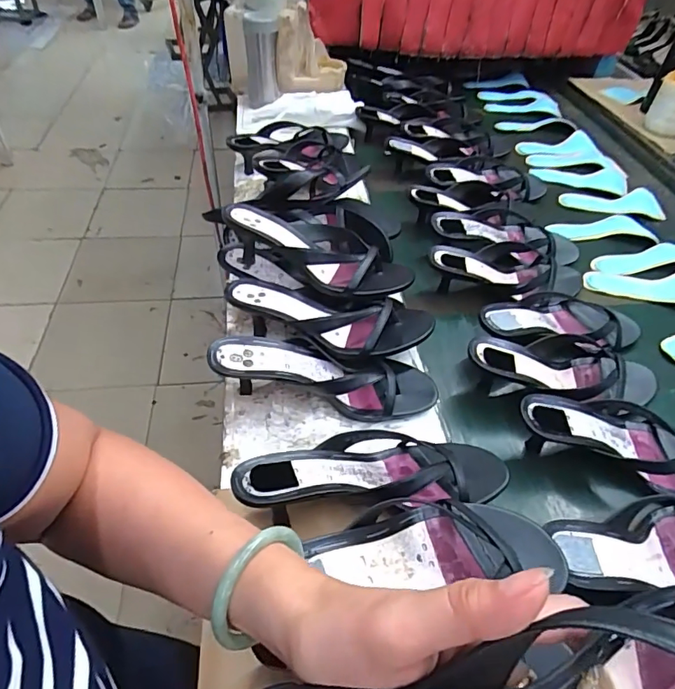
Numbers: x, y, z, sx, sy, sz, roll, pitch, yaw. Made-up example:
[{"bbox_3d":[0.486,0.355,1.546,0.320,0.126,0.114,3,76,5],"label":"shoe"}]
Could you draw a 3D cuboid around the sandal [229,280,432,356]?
[{"bbox_3d":[-0.010,-0.030,0.558,0.230,0.049,0.077,9,47,5],"label":"sandal"}]

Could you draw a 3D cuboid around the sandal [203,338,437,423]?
[{"bbox_3d":[-0.012,0.033,0.522,0.232,0.062,0.074,3,46,-1],"label":"sandal"}]

